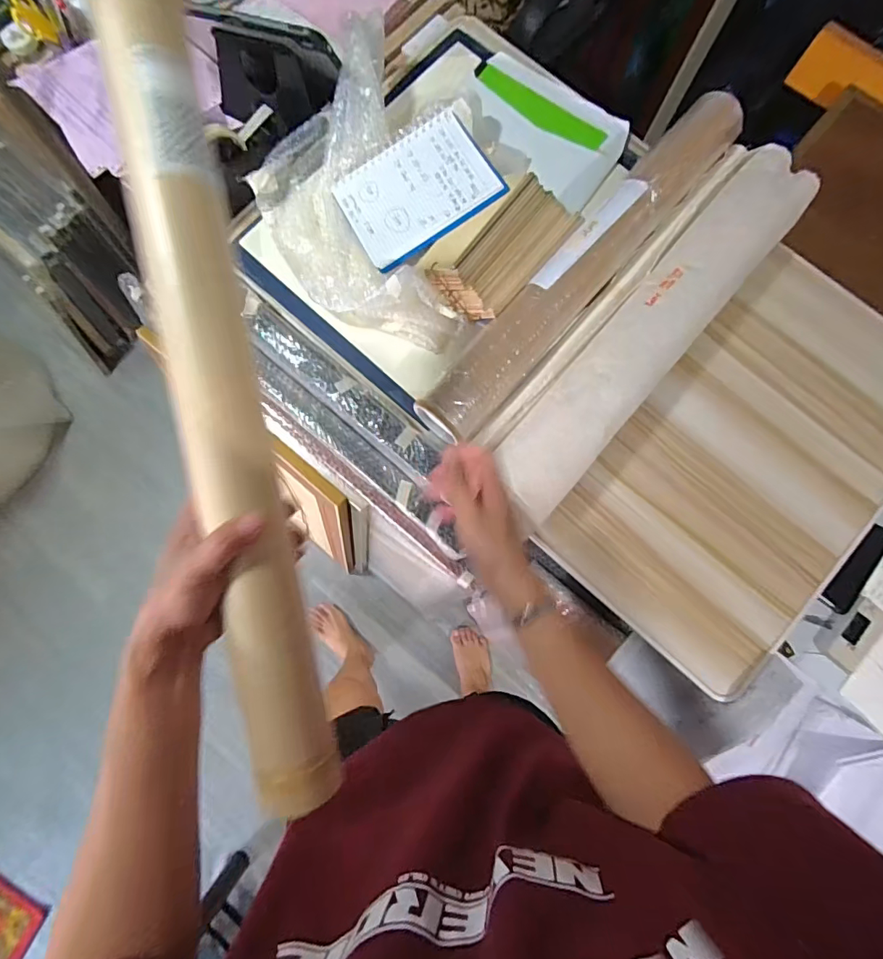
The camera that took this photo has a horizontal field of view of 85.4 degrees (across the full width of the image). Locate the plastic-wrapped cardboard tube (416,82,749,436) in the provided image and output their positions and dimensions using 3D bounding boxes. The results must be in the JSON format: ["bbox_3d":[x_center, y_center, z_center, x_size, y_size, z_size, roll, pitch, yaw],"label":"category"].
[{"bbox_3d":[0.205,-0.300,0.662,0.081,0.061,0.629,41,84,7],"label":"plastic-wrapped cardboard tube"}]

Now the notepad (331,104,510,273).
[{"bbox_3d":[-0.038,-0.431,0.703,0.215,0.008,0.186,-30,79,5],"label":"notepad"}]

